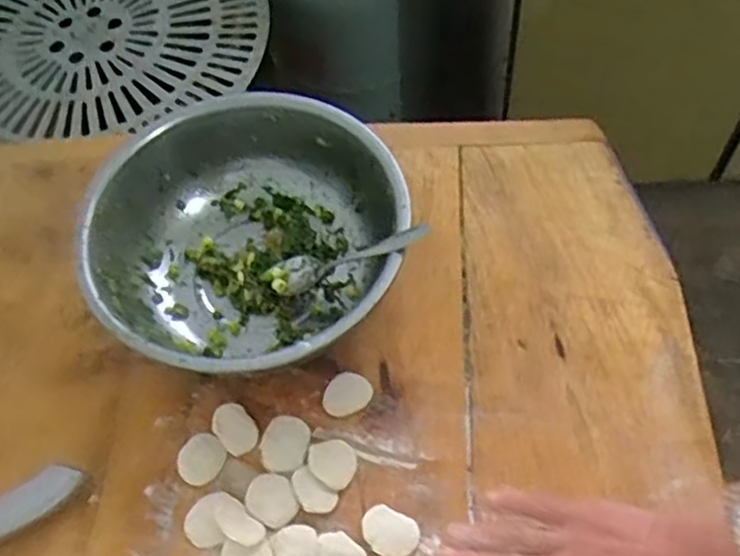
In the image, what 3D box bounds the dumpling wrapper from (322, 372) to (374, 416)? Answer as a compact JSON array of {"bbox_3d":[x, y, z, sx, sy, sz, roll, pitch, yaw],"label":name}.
[{"bbox_3d":[-0.018,0.089,0.558,0.039,0.004,0.032,-17,60,-5],"label":"dumpling wrapper"}]

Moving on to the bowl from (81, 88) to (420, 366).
[{"bbox_3d":[-0.090,-0.022,0.579,0.235,0.093,0.225,-2,60,3],"label":"bowl"}]

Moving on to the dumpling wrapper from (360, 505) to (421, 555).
[{"bbox_3d":[0.014,0.178,0.505,0.040,0.005,0.031,24,65,17],"label":"dumpling wrapper"}]

